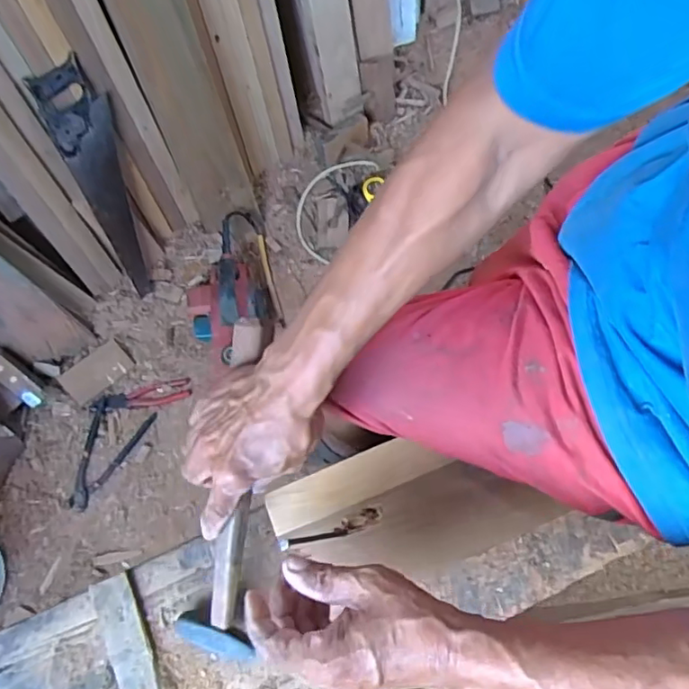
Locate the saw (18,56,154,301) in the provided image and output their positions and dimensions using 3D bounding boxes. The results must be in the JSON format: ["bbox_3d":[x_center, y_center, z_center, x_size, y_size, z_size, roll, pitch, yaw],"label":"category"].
[{"bbox_3d":[-0.453,-0.302,1.137,0.107,0.480,0.021,-30,52,-18],"label":"saw"}]

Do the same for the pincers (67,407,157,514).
[{"bbox_3d":[-0.478,0.206,1.129,0.104,0.020,0.218,29,74,8],"label":"pincers"}]

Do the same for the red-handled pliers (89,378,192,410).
[{"bbox_3d":[-0.413,0.108,1.183,0.192,0.026,0.046,-15,73,-6],"label":"red-handled pliers"}]

